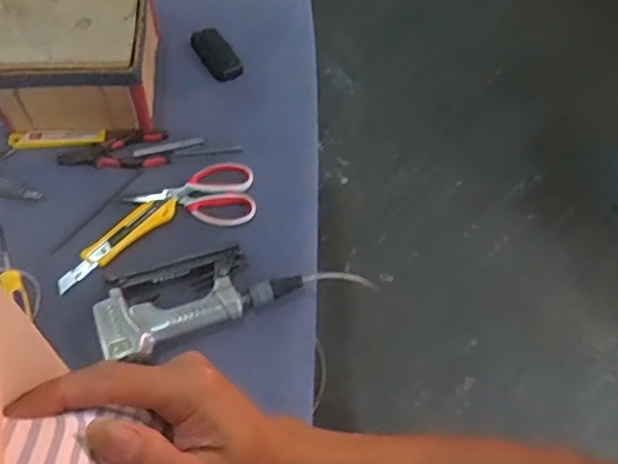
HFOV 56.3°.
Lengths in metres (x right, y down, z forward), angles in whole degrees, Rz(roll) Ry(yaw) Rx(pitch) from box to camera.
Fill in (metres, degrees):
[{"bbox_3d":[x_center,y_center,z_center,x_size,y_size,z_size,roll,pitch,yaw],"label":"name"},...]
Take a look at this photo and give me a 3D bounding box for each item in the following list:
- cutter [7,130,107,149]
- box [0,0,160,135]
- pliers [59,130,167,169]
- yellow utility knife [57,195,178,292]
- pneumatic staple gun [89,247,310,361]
[{"bbox_3d":[-0.370,-0.137,0.848,0.136,0.013,0.023,-1,58,-5],"label":"cutter"},{"bbox_3d":[-0.348,-0.279,0.853,0.217,0.120,0.226,-1,58,-5],"label":"box"},{"bbox_3d":[-0.284,-0.118,0.833,0.152,0.019,0.056,-3,58,-6],"label":"pliers"},{"bbox_3d":[-0.255,0.009,0.762,0.044,0.012,0.184,39,63,19],"label":"yellow utility knife"},{"bbox_3d":[-0.140,0.067,0.719,0.244,0.036,0.112,-23,63,-17],"label":"pneumatic staple gun"}]

